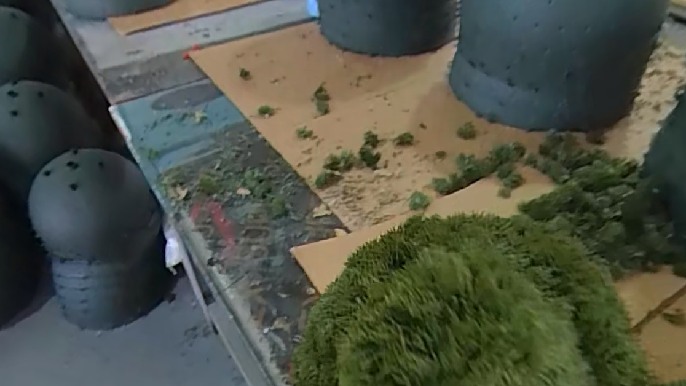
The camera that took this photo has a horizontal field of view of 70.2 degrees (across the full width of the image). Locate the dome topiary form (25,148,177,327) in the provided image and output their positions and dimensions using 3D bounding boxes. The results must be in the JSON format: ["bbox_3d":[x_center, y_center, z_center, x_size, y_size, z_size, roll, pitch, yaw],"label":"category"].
[{"bbox_3d":[-0.674,0.135,1.372,0.325,0.418,0.267,-22,44,-23],"label":"dome topiary form"}]

